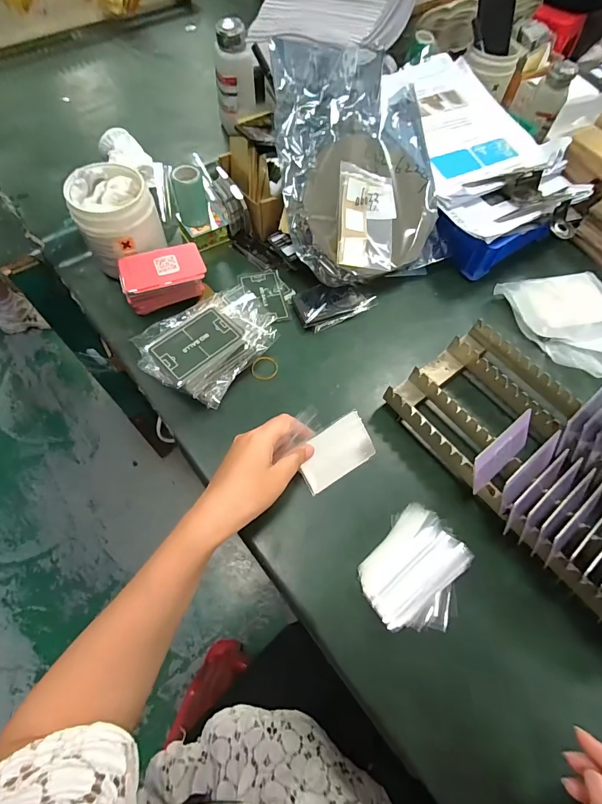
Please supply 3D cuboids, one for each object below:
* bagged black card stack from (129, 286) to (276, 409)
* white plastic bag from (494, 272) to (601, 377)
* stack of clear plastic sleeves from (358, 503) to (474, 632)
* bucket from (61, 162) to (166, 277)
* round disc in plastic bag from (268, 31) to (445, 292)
[{"bbox_3d":[-0.102,-0.071,0.433,0.107,0.064,0.150,36,67,15],"label":"bagged black card stack"},{"bbox_3d":[0.352,-0.100,0.483,0.159,0.032,0.159,-8,65,-8],"label":"white plastic bag"},{"bbox_3d":[0.112,0.164,0.359,0.090,0.034,0.106,39,68,14],"label":"stack of clear plastic sleeves"},{"bbox_3d":[-0.224,-0.225,0.467,0.087,0.096,0.107,28,65,10],"label":"bucket"},{"bbox_3d":[0.070,-0.295,0.472,0.198,0.055,0.268,-18,101,-6],"label":"round disc in plastic bag"}]

